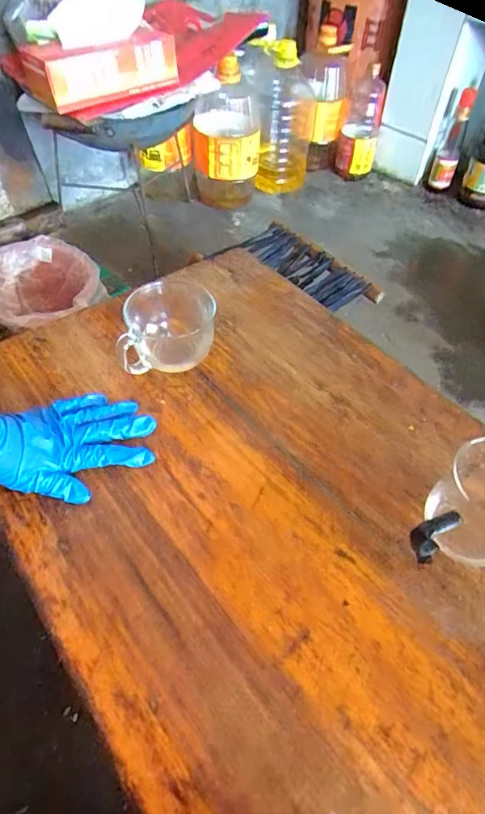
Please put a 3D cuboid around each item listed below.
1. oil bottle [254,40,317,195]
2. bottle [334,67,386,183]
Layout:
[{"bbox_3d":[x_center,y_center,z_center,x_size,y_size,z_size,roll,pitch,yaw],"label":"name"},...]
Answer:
[{"bbox_3d":[0.115,-0.725,1.207,0.150,0.330,0.172,-1,51,-2],"label":"oil bottle"},{"bbox_3d":[0.314,-0.746,1.256,0.101,0.246,0.081,9,51,6],"label":"bottle"}]

